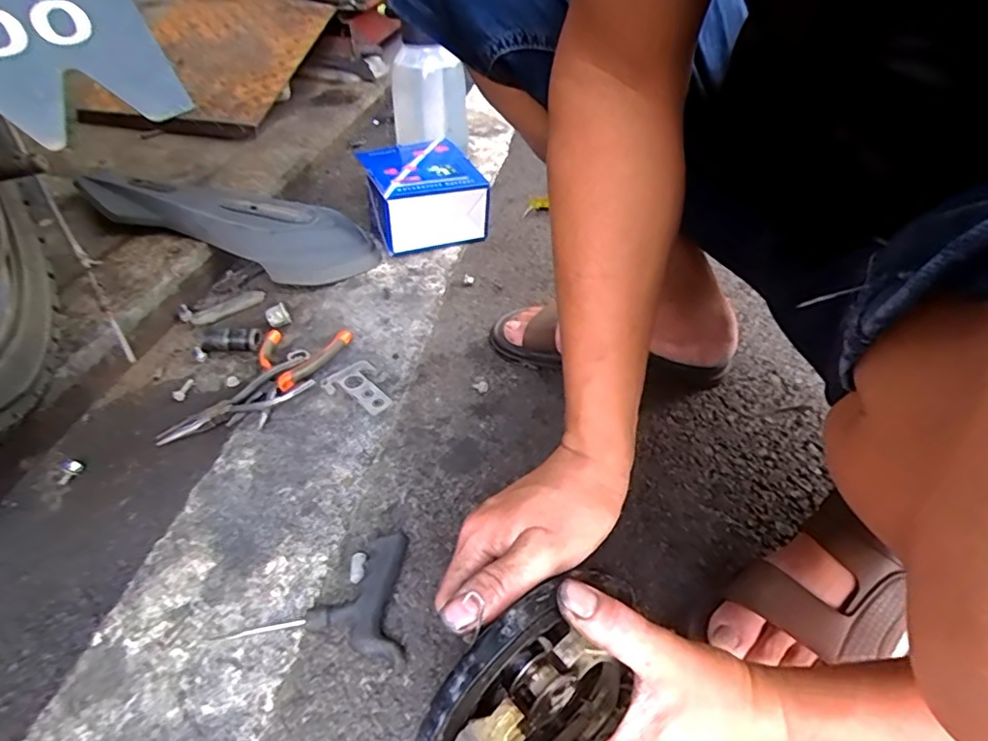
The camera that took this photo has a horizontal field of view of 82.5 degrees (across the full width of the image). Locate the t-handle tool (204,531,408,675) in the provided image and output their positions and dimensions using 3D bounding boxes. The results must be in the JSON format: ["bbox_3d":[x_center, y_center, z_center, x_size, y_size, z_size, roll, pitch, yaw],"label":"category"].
[{"bbox_3d":[-0.127,0.167,0.435,0.137,0.020,0.097,6,42,8],"label":"t-handle tool"}]

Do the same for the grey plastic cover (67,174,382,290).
[{"bbox_3d":[-0.377,-0.215,0.791,0.421,0.047,0.152,16,43,0],"label":"grey plastic cover"}]

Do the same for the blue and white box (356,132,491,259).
[{"bbox_3d":[-0.110,-0.271,0.867,0.165,0.102,0.191,-13,43,-14],"label":"blue and white box"}]

